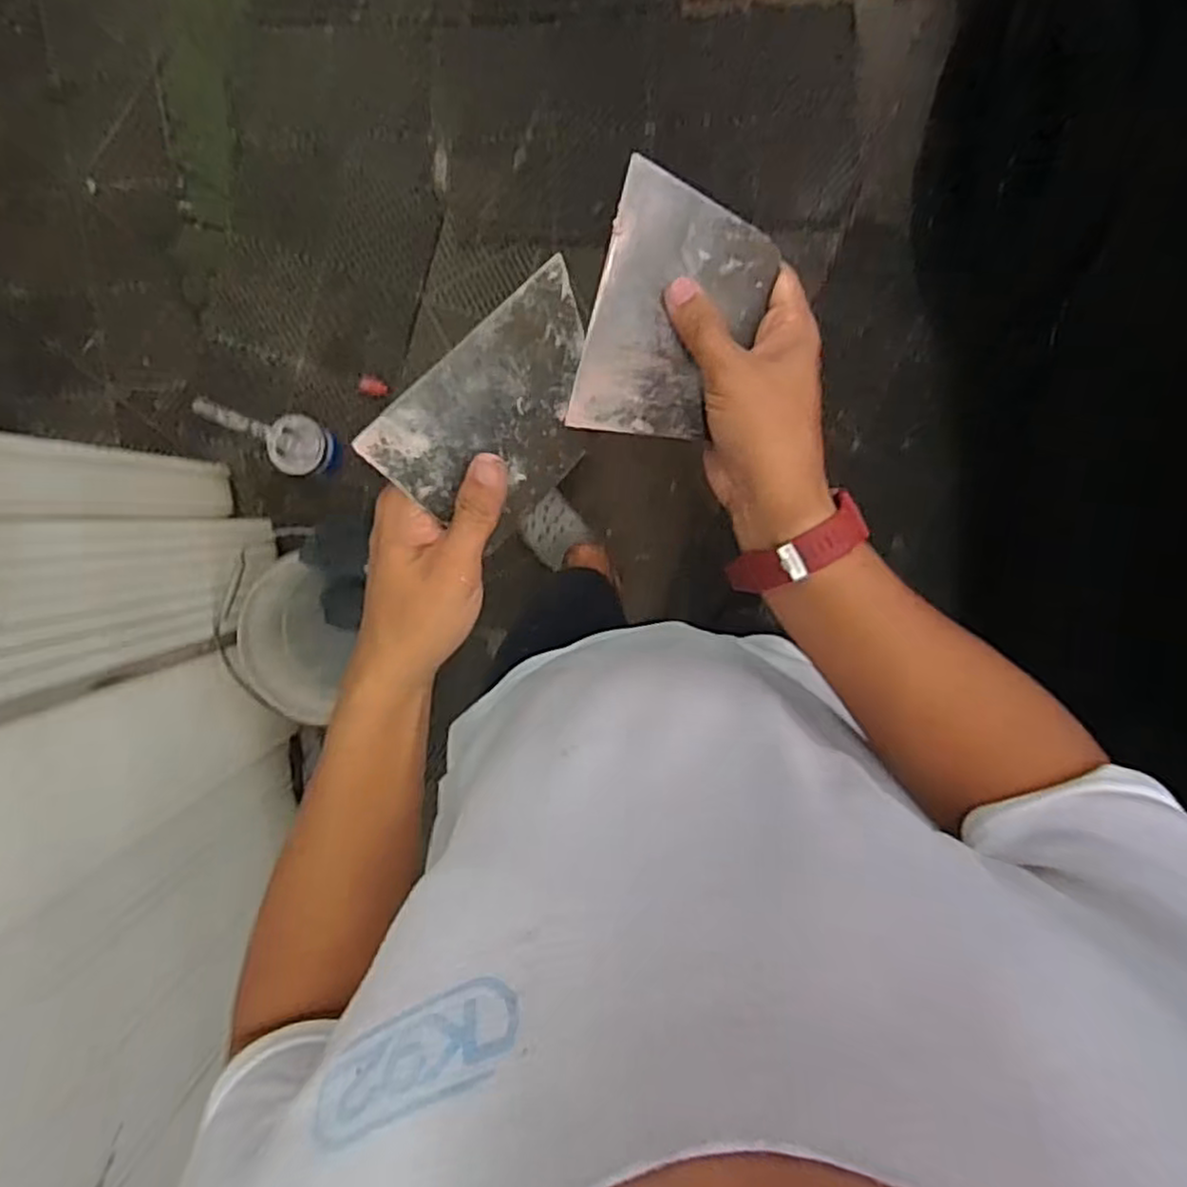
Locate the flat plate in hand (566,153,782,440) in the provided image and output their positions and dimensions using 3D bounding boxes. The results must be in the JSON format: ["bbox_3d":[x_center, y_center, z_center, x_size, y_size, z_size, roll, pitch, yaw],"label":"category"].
[{"bbox_3d":[0.047,-0.156,0.410,0.093,0.005,0.138,13,99,-12],"label":"flat plate in hand"}]

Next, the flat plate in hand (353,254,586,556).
[{"bbox_3d":[-0.044,-0.093,0.384,0.140,0.004,0.099,-51,135,-16],"label":"flat plate in hand"}]

